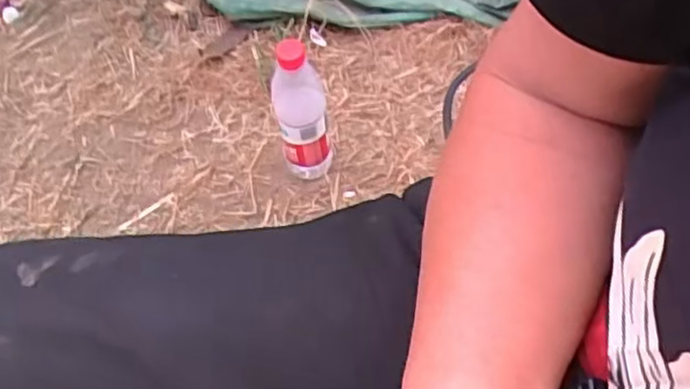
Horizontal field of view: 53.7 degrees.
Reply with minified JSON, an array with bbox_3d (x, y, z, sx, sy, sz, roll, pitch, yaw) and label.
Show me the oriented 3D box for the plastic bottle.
[{"bbox_3d":[-0.056,-0.113,0.854,0.060,0.222,0.070,-9,55,-1],"label":"plastic bottle"}]

